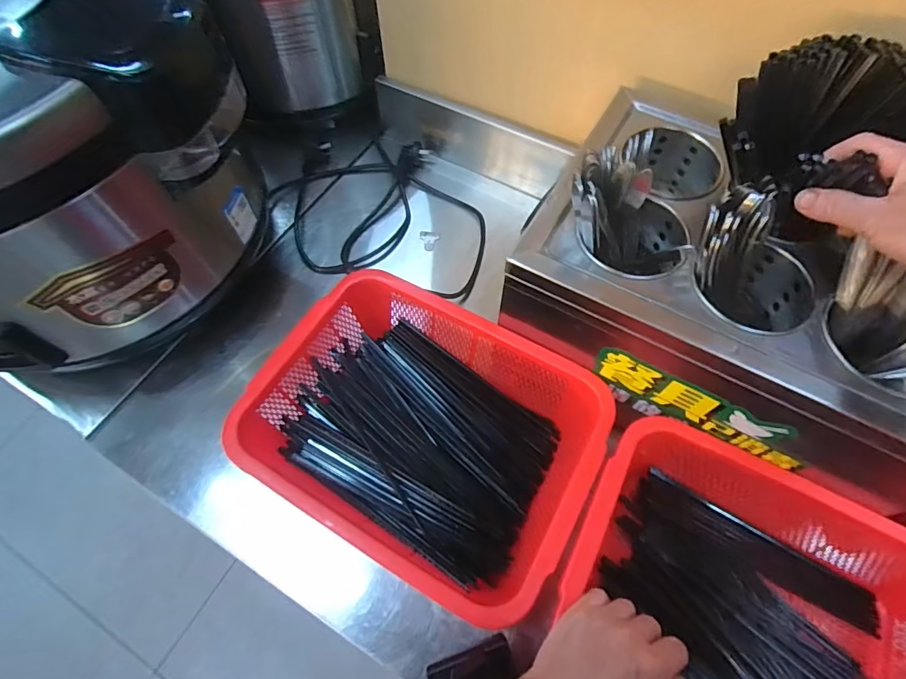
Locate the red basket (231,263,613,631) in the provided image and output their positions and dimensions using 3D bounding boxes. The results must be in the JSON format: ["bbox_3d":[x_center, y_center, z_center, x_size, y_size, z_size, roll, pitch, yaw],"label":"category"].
[{"bbox_3d":[-0.030,0.096,0.513,0.338,0.089,0.257,26,65,13],"label":"red basket"}]

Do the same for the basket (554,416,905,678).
[{"bbox_3d":[0.281,0.245,0.439,0.338,0.106,0.236,24,65,13],"label":"basket"}]

